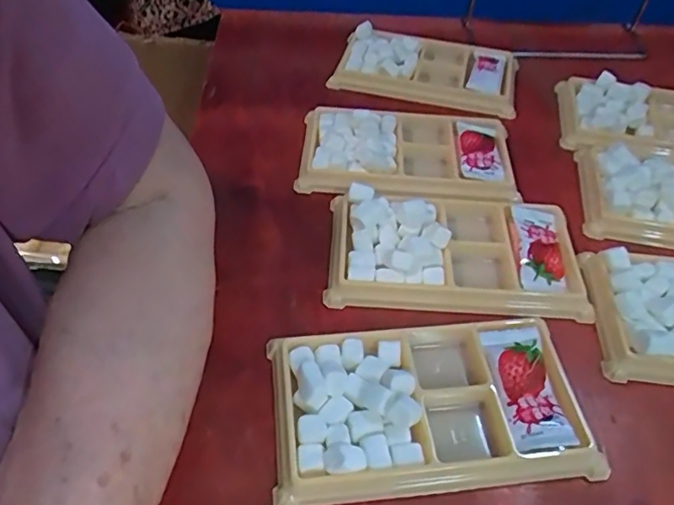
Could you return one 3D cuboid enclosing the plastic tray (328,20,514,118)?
[{"bbox_3d":[0.067,-0.138,0.433,0.133,0.021,0.078,11,48,9],"label":"plastic tray"}]

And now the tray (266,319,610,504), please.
[{"bbox_3d":[0.039,0.064,0.251,0.133,0.017,0.075,-5,48,-6],"label":"tray"}]

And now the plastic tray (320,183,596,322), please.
[{"bbox_3d":[0.063,-0.004,0.313,0.135,0.019,0.077,0,48,-1],"label":"plastic tray"}]

